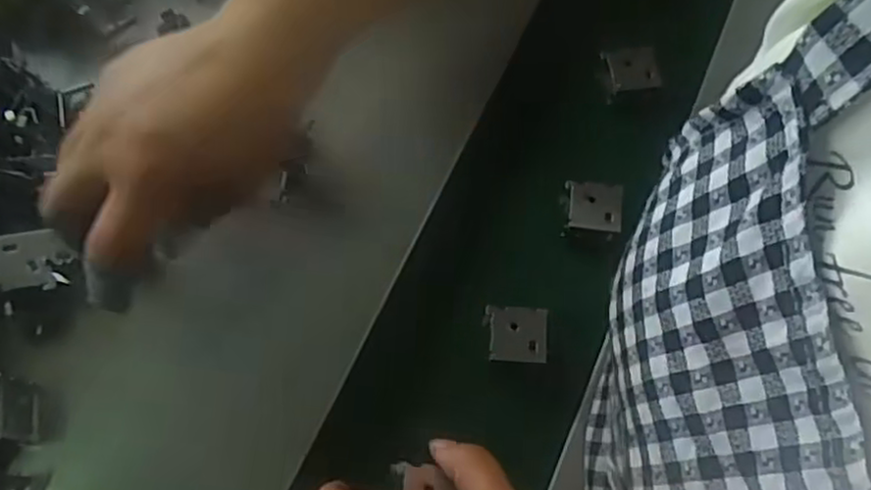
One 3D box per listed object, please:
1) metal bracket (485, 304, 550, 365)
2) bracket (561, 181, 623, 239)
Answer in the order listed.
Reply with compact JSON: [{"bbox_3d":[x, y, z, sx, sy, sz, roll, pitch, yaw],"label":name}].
[{"bbox_3d":[0.043,0.047,0.370,0.033,0.005,0.028,2,68,-1],"label":"metal bracket"},{"bbox_3d":[0.089,-0.020,0.397,0.030,0.007,0.032,8,68,2],"label":"bracket"}]

